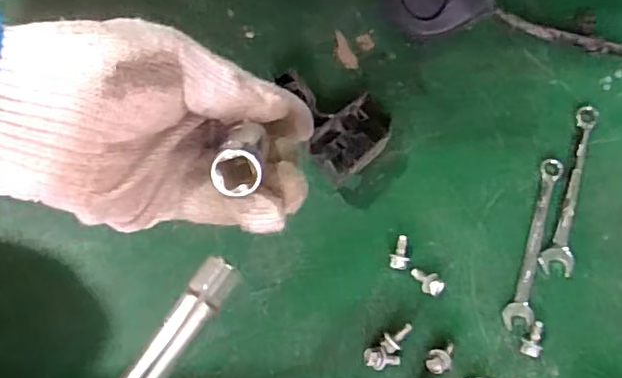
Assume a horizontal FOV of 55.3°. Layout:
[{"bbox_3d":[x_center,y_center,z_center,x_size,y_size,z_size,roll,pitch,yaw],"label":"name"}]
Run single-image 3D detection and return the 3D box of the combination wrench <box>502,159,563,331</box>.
[{"bbox_3d":[0.191,0.044,0.503,0.020,0.005,0.161,20,64,8],"label":"combination wrench"}]

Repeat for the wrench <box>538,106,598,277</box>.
[{"bbox_3d":[0.234,-0.002,0.525,0.027,0.008,0.170,21,65,8],"label":"wrench"}]

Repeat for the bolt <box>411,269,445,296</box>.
[{"bbox_3d":[0.093,0.075,0.479,0.028,0.010,0.016,25,65,10],"label":"bolt"}]

